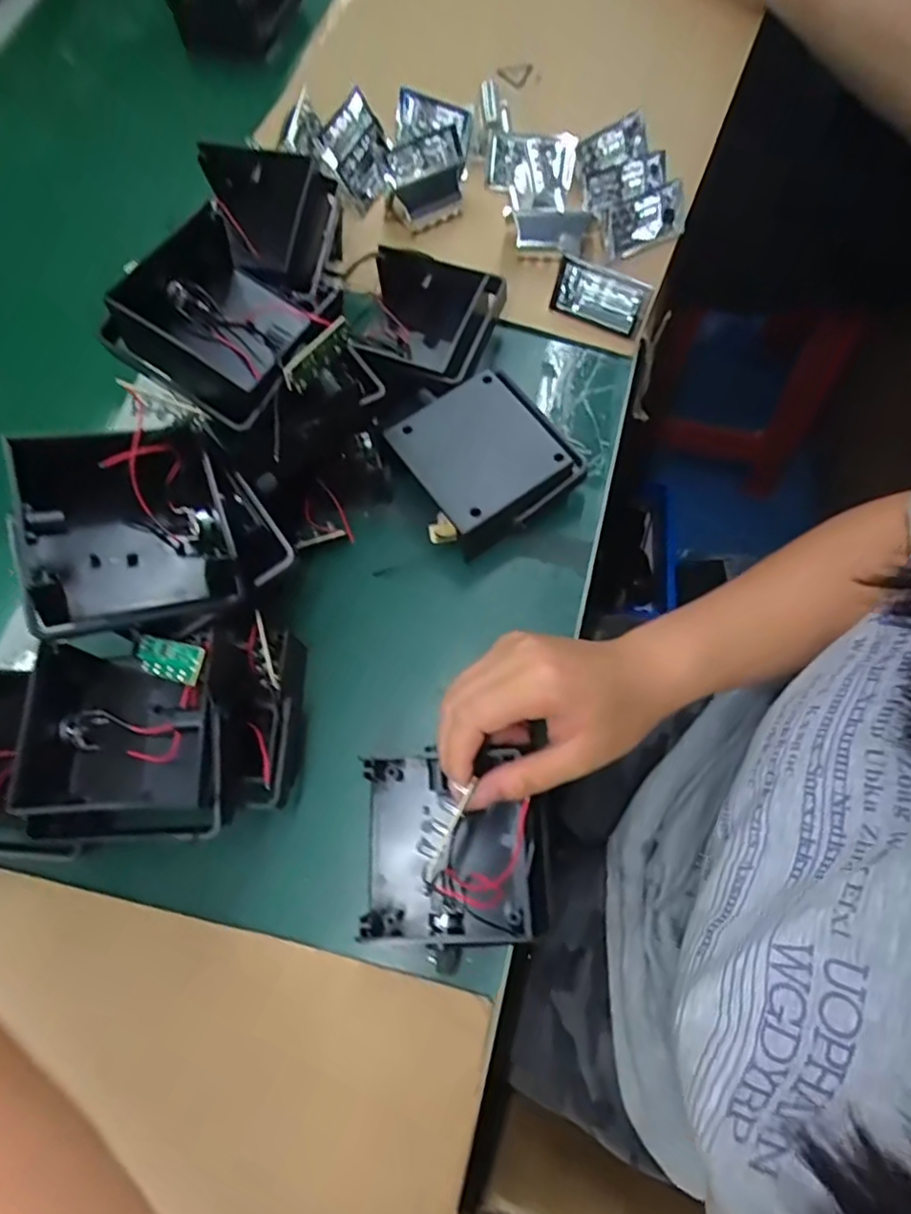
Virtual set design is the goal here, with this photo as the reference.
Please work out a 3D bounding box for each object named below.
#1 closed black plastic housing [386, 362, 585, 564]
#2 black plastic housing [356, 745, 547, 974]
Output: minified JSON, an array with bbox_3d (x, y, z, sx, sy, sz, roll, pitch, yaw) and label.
[{"bbox_3d":[0.018,-0.089,0.388,0.088,0.043,0.094,-35,72,-10],"label":"closed black plastic housing"},{"bbox_3d":[-0.003,0.124,0.318,0.091,0.033,0.096,1,70,3],"label":"black plastic housing"}]

